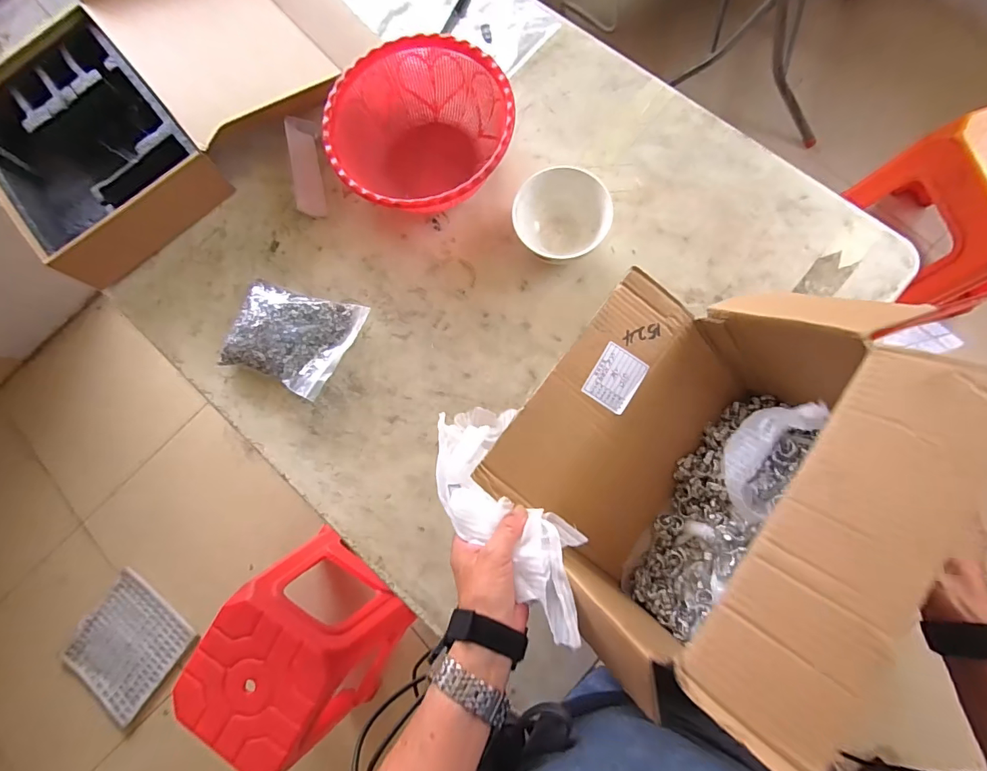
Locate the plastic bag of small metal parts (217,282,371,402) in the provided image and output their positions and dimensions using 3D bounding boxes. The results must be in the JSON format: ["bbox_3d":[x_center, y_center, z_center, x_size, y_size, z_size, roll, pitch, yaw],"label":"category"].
[{"bbox_3d":[-0.284,-0.065,0.630,0.178,0.039,0.143,15,83,6],"label":"plastic bag of small metal parts"}]

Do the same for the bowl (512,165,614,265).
[{"bbox_3d":[0.085,-0.223,0.601,0.123,0.059,0.108,-24,81,1],"label":"bowl"}]

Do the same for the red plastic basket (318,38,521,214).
[{"bbox_3d":[-0.097,-0.347,0.628,0.242,0.088,0.244,-1,82,4],"label":"red plastic basket"}]

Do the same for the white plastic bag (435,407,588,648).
[{"bbox_3d":[0.011,0.116,0.435,0.100,0.091,0.255,-33,53,-1],"label":"white plastic bag"}]

